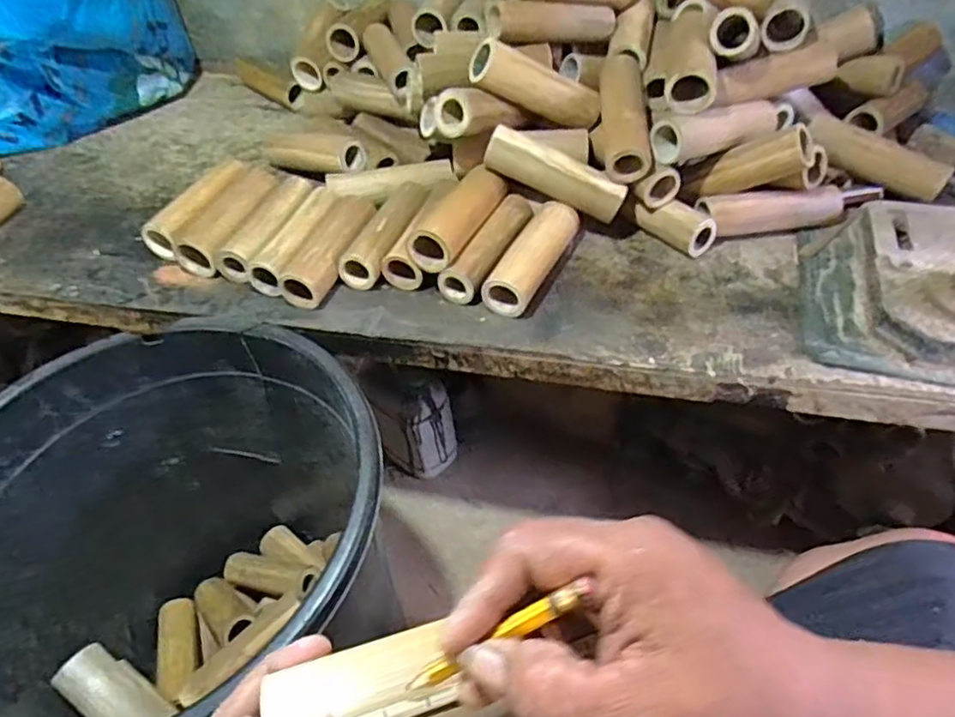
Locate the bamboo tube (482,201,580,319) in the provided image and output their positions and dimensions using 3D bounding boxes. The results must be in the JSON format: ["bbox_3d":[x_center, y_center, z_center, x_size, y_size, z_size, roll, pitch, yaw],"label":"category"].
[{"bbox_3d":[0.071,-0.132,0.786,0.060,0.057,0.189,15,49,19],"label":"bamboo tube"}]

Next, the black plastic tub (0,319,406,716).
[{"bbox_3d":[-0.331,0.265,0.769,0.456,0.438,0.451,-3,46,3],"label":"black plastic tub"}]

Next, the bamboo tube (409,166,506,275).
[{"bbox_3d":[-0.021,-0.182,0.786,0.063,0.050,0.169,19,50,22],"label":"bamboo tube"}]

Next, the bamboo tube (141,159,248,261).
[{"bbox_3d":[-0.383,-0.210,0.902,0.063,0.063,0.183,18,50,21],"label":"bamboo tube"}]

